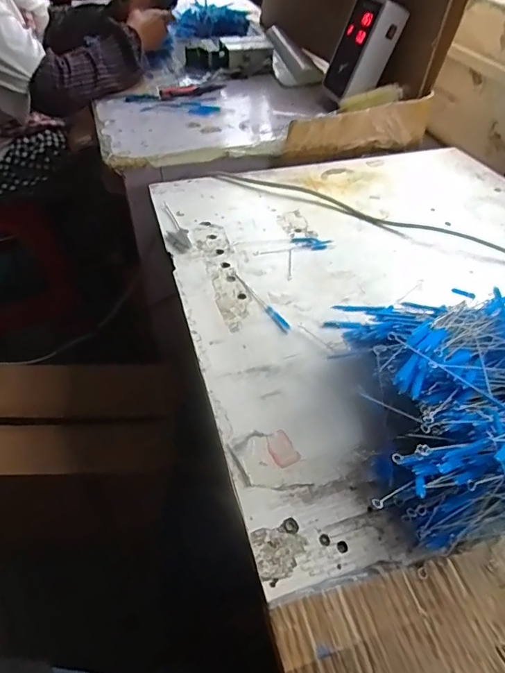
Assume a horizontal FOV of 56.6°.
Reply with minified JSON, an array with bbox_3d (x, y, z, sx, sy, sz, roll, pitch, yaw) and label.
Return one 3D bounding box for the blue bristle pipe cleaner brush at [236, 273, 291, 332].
[{"bbox_3d":[0.012,-0.044,0.573,0.012,0.004,0.121,-23,49,-19],"label":"blue bristle pipe cleaner brush"}]

